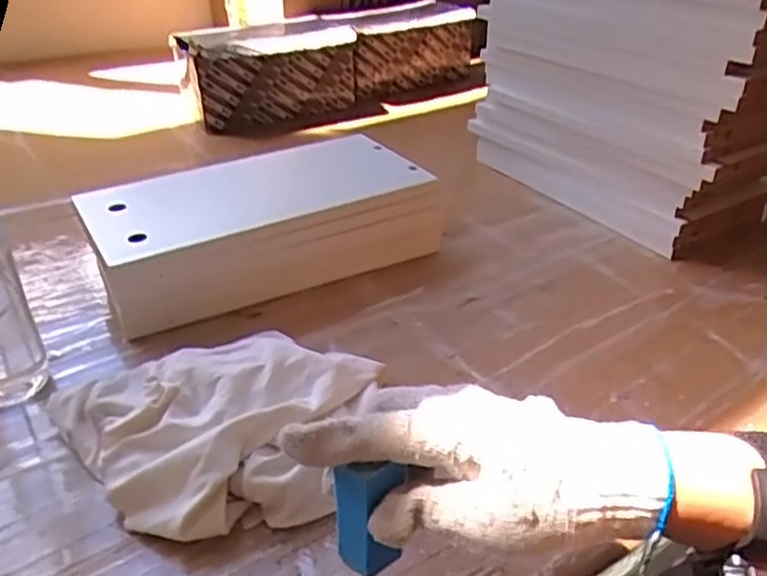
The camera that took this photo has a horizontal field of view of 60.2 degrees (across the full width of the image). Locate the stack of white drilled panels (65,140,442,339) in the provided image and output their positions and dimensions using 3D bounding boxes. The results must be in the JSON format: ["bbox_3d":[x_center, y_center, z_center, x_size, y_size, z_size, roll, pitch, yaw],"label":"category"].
[{"bbox_3d":[-0.101,-0.061,0.617,0.311,0.074,0.153,-18,36,-26],"label":"stack of white drilled panels"}]

